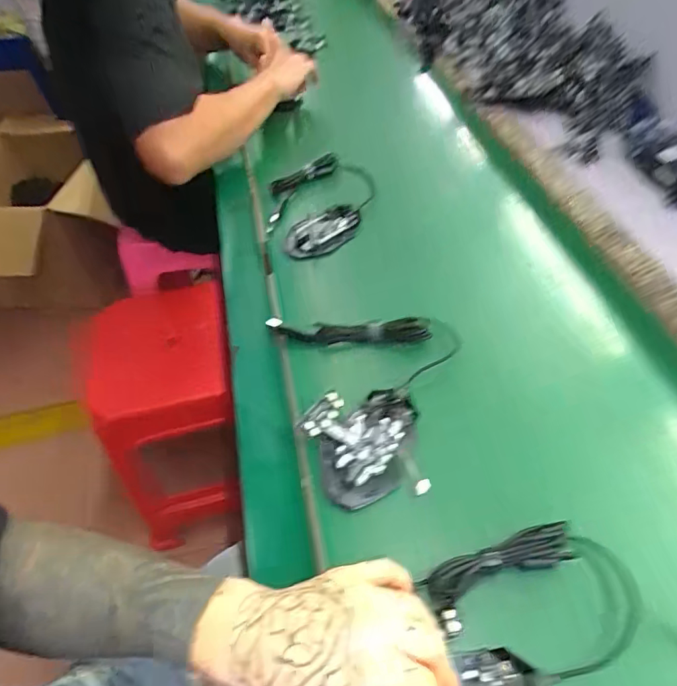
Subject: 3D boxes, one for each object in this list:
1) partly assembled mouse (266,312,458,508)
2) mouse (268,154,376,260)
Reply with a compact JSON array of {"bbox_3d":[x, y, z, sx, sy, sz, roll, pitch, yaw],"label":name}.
[{"bbox_3d":[0.038,0.045,0.462,0.173,0.028,0.207,-10,50,-6],"label":"partly assembled mouse"},{"bbox_3d":[-0.027,-0.205,0.695,0.149,0.028,0.228,1,50,4],"label":"mouse"}]

